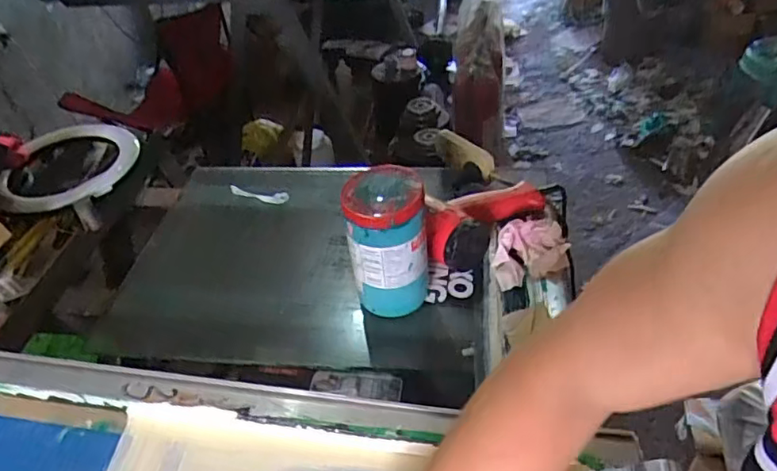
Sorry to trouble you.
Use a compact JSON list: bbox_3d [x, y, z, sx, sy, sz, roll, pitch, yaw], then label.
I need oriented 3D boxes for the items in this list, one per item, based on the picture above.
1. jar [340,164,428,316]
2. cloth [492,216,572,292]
[{"bbox_3d":[0.000,0.000,0.709,0.092,0.155,0.108,-5,41,2],"label":"jar"},{"bbox_3d":[0.180,0.019,0.753,0.101,0.028,0.080,-25,69,3],"label":"cloth"}]

